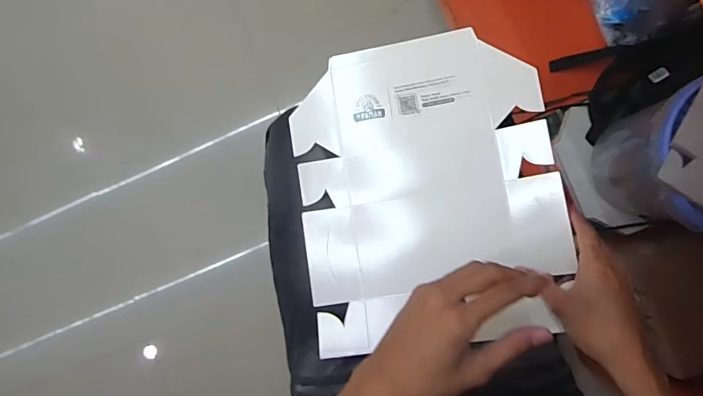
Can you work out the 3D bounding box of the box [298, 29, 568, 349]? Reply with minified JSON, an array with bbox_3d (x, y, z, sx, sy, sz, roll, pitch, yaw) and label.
[{"bbox_3d":[0.081,-0.012,0.482,0.280,0.029,0.334,-9,86,9],"label":"box"}]

